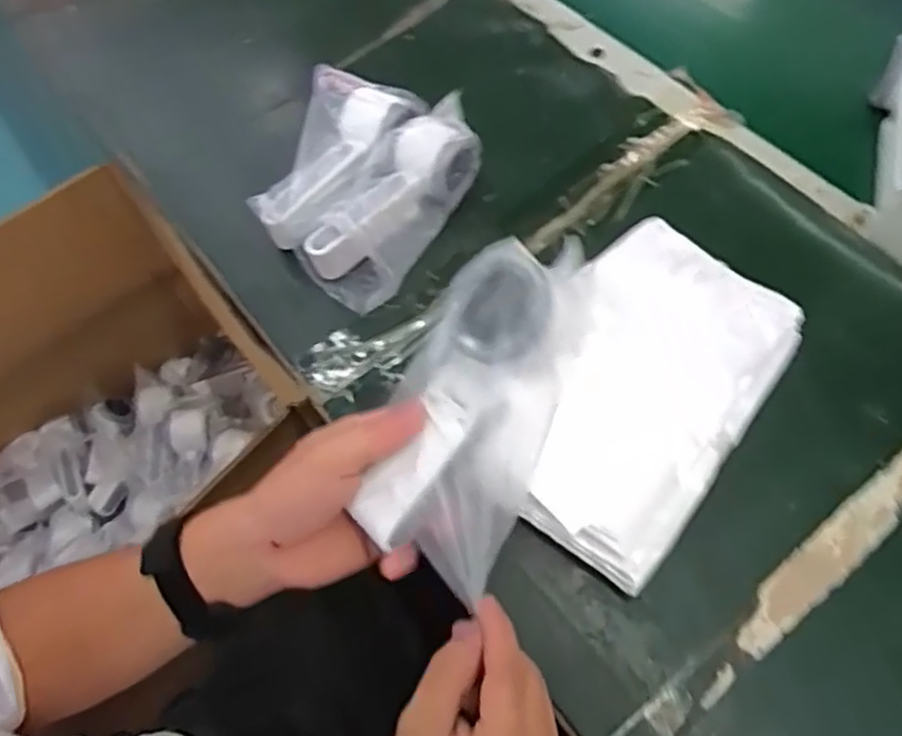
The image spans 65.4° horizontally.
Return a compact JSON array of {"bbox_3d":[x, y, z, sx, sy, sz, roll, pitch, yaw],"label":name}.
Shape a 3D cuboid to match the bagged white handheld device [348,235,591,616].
[{"bbox_3d":[0.013,0.021,0.369,0.076,0.032,0.174,20,95,14],"label":"bagged white handheld device"}]

